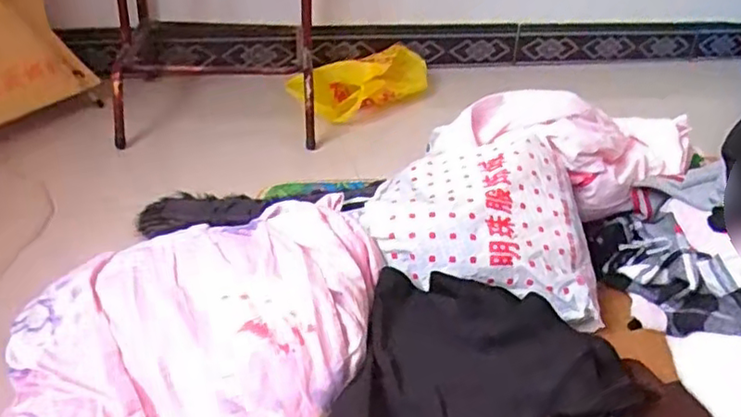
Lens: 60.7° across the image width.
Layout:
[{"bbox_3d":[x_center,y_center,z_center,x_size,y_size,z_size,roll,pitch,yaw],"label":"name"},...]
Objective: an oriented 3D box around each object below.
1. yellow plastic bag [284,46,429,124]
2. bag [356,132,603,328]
[{"bbox_3d":[-0.021,-0.272,1.412,0.141,0.114,0.353,30,40,33],"label":"yellow plastic bag"},{"bbox_3d":[0.156,0.005,0.880,0.321,0.117,0.234,8,33,5],"label":"bag"}]

